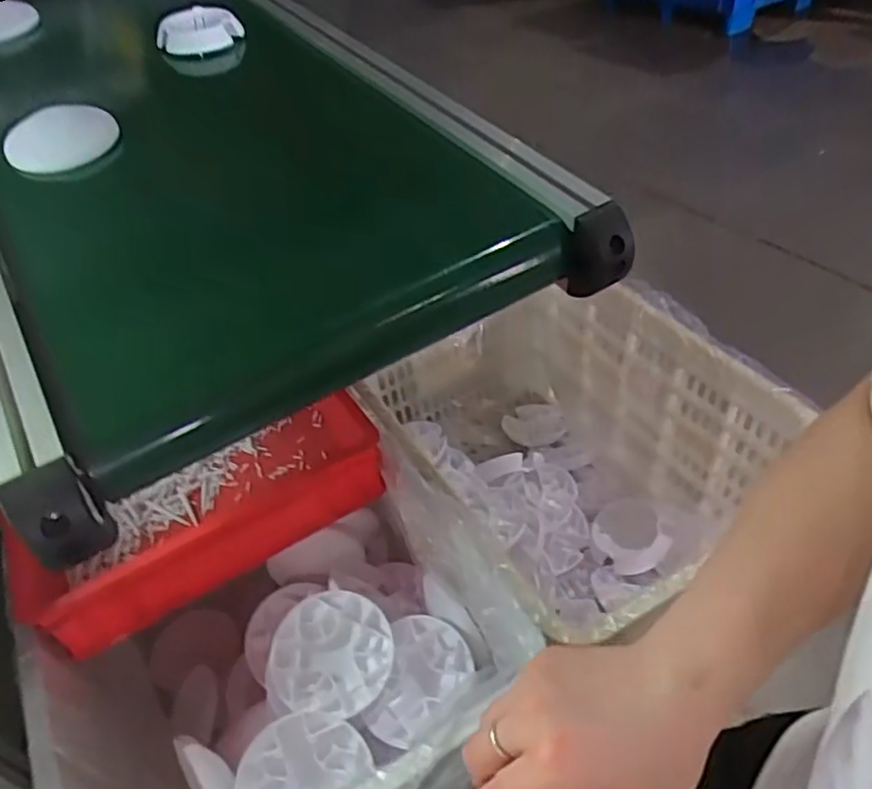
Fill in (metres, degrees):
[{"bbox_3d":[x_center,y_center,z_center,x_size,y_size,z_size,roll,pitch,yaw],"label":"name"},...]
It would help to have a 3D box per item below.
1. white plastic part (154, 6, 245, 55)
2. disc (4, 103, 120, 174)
[{"bbox_3d":[-0.296,-0.456,0.819,0.101,0.034,0.083,-22,45,-14],"label":"white plastic part"},{"bbox_3d":[-0.379,-0.260,0.666,0.104,0.060,0.014,-33,19,-18],"label":"disc"}]

